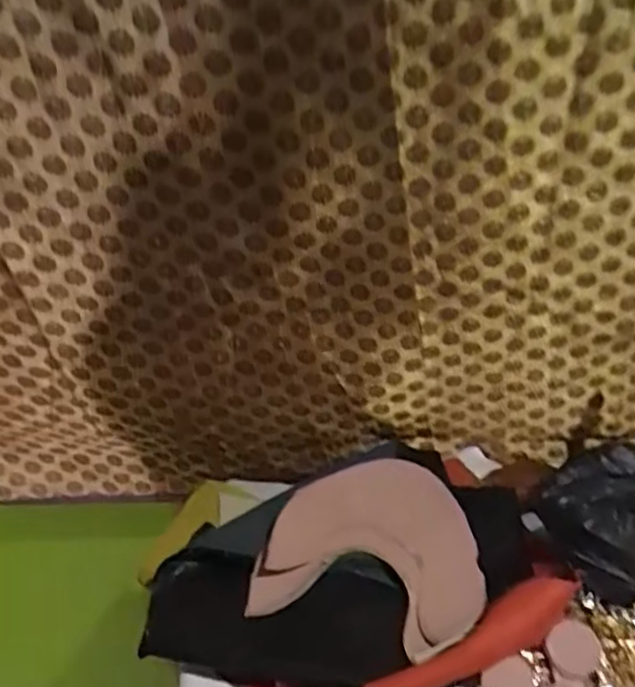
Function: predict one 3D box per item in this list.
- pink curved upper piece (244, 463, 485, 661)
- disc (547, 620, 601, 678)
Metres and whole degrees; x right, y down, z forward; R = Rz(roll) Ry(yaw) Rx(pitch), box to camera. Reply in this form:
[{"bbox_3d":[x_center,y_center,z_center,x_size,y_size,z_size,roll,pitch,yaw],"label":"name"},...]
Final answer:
[{"bbox_3d":[0.052,0.167,0.523,0.156,0.075,0.176,14,41,19],"label":"pink curved upper piece"},{"bbox_3d":[0.175,0.209,0.448,0.033,0.004,0.035,-10,51,12],"label":"disc"}]

